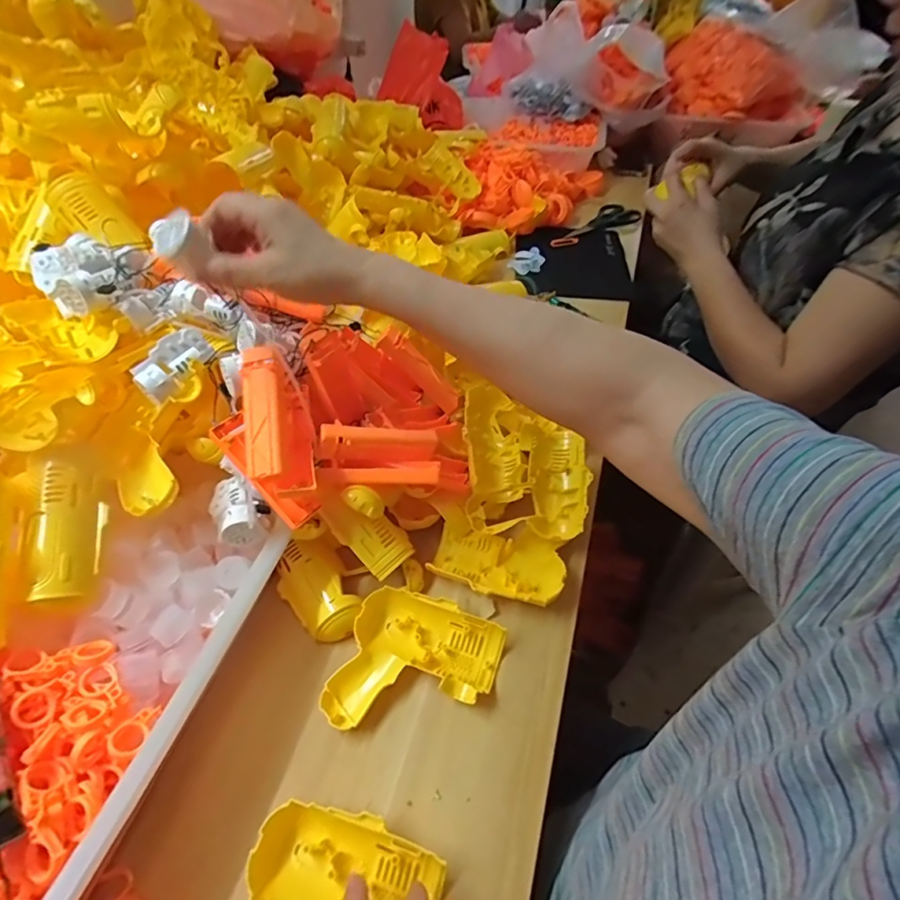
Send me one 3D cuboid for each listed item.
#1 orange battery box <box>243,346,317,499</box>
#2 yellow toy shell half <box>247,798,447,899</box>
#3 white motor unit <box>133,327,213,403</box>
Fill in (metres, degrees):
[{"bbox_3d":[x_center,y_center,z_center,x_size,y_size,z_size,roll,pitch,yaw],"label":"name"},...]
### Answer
[{"bbox_3d":[-0.144,-0.024,0.426,0.049,0.055,0.120,-12,91,-11],"label":"orange battery box"},{"bbox_3d":[-0.083,0.314,0.333,0.125,0.029,0.125,16,51,13],"label":"yellow toy shell half"},{"bbox_3d":[-0.241,-0.074,0.441,0.038,0.028,0.071,34,60,-11],"label":"white motor unit"}]

